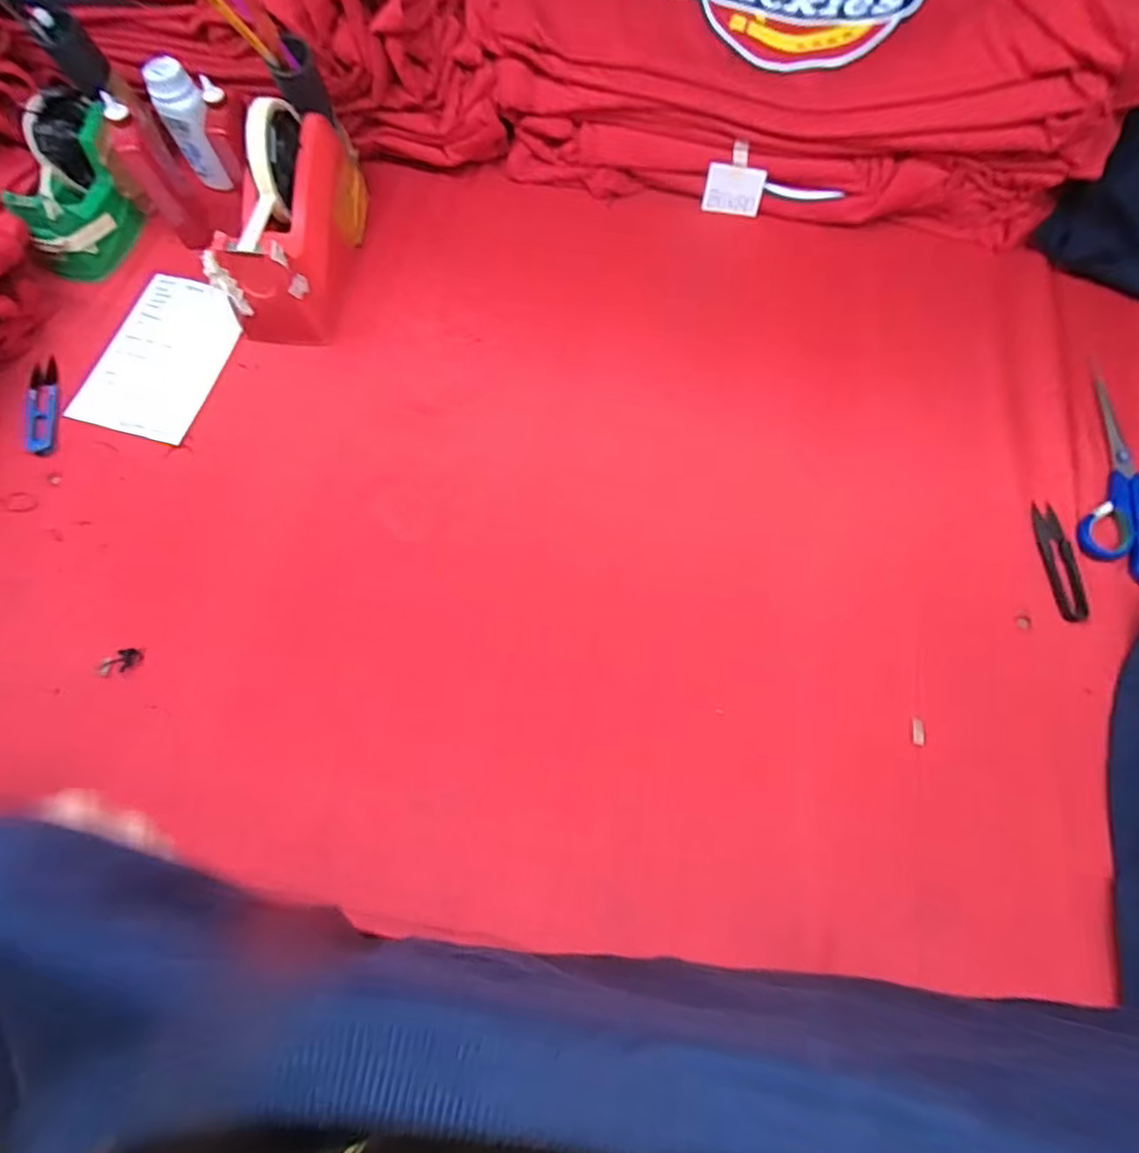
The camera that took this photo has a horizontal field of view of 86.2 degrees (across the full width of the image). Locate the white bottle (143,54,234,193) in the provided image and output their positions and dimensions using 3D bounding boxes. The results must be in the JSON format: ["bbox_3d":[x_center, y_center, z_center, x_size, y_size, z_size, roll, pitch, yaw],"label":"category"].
[{"bbox_3d":[-0.347,-0.412,0.559,0.032,0.100,0.034,-18,38,-5],"label":"white bottle"}]

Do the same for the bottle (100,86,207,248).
[{"bbox_3d":[-0.371,-0.354,0.542,0.031,0.109,0.044,-32,71,-14],"label":"bottle"}]

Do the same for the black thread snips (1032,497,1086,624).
[{"bbox_3d":[0.385,-0.012,0.479,0.023,0.008,0.097,3,67,0],"label":"black thread snips"}]

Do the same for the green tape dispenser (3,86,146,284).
[{"bbox_3d":[-0.450,-0.357,0.558,0.061,0.083,0.145,13,70,4],"label":"green tape dispenser"}]

